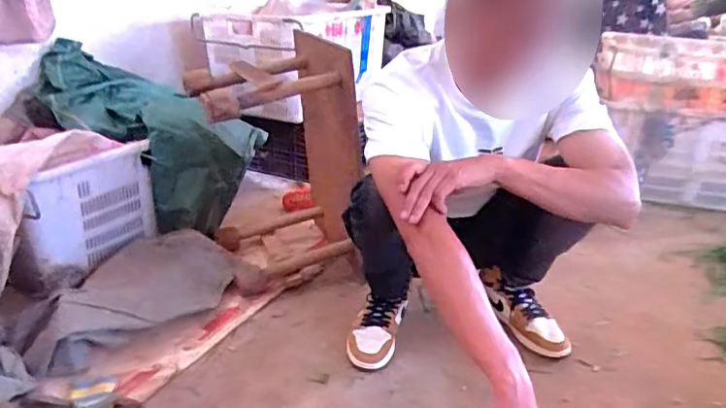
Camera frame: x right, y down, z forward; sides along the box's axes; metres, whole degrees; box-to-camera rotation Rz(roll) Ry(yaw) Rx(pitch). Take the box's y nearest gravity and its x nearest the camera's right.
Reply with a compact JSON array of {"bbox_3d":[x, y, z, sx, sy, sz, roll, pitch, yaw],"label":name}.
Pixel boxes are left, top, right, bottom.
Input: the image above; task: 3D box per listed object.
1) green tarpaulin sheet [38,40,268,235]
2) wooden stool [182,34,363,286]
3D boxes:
[{"bbox_3d":[-0.588,-0.198,1.544,0.601,0.254,0.382,34,32,8],"label":"green tarpaulin sheet"},{"bbox_3d":[-0.227,-0.113,1.471,0.372,0.573,0.431,-9,25,-19],"label":"wooden stool"}]

